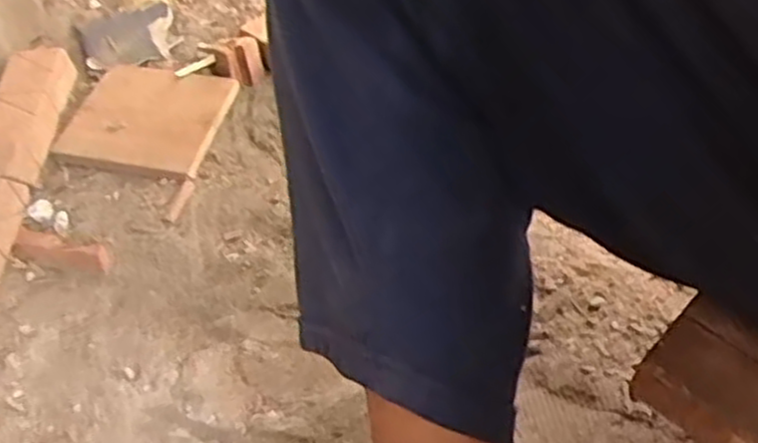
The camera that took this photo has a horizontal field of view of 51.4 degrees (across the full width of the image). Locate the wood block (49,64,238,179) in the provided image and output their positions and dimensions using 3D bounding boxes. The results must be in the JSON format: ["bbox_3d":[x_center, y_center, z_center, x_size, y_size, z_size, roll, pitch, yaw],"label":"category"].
[{"bbox_3d":[-0.216,-0.097,0.734,0.135,0.012,0.119,8,50,11],"label":"wood block"}]

